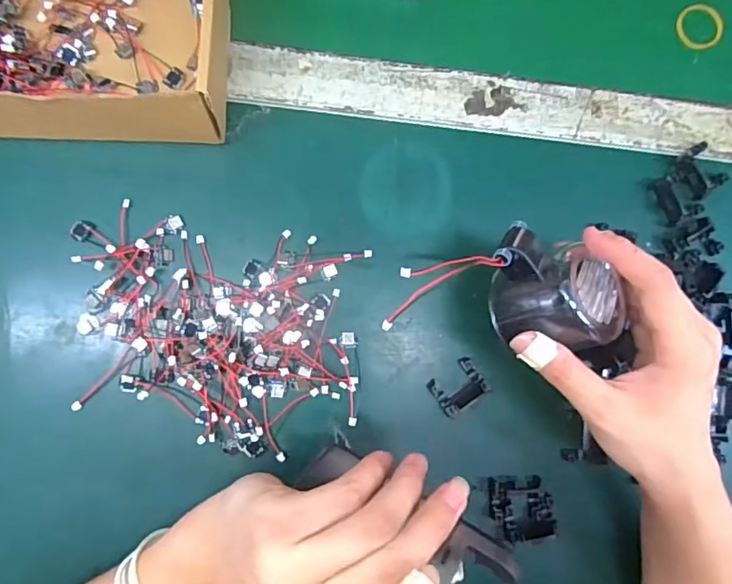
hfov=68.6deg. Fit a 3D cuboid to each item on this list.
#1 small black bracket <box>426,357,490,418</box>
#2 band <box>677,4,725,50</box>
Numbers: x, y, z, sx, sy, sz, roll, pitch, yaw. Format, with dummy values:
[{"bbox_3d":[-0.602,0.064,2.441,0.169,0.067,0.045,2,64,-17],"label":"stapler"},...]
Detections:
[{"bbox_3d":[0.064,0.066,0.368,0.036,0.012,0.028,-35,92,-6],"label":"small black bracket"},{"bbox_3d":[0.260,-0.206,0.418,0.038,0.006,0.033,-2,98,-3],"label":"band"}]

